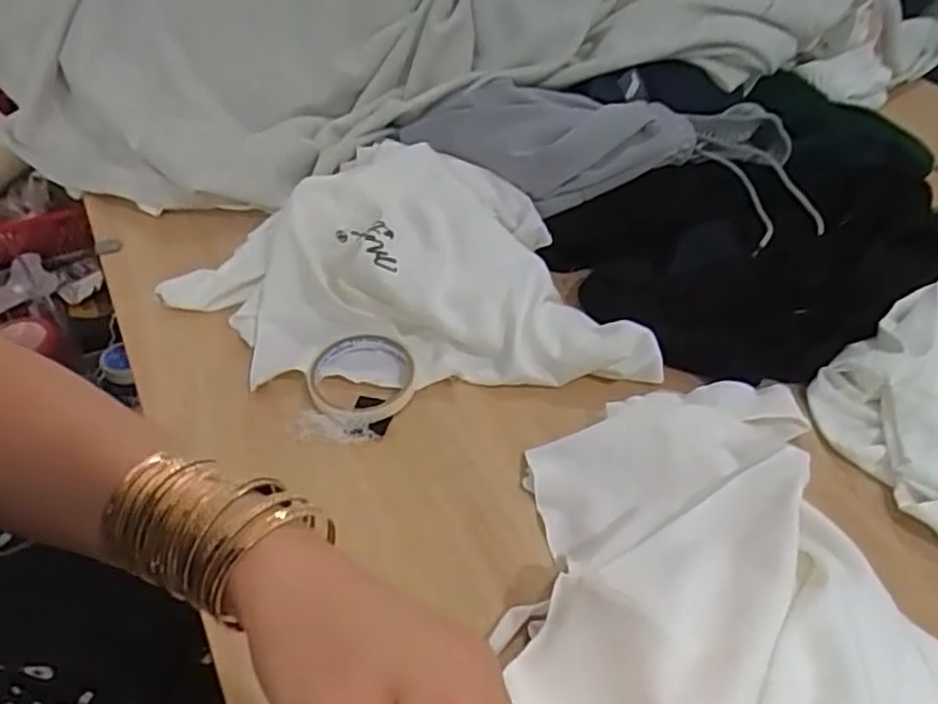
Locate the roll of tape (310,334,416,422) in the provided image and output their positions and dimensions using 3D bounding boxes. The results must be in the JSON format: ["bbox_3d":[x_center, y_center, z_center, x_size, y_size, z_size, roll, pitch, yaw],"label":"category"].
[{"bbox_3d":[-0.087,0.021,0.563,0.084,0.016,0.092,1,45,-3],"label":"roll of tape"}]

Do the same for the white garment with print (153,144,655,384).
[{"bbox_3d":[-0.067,-0.095,0.636,0.406,0.074,0.297,-2,45,-6],"label":"white garment with print"}]

